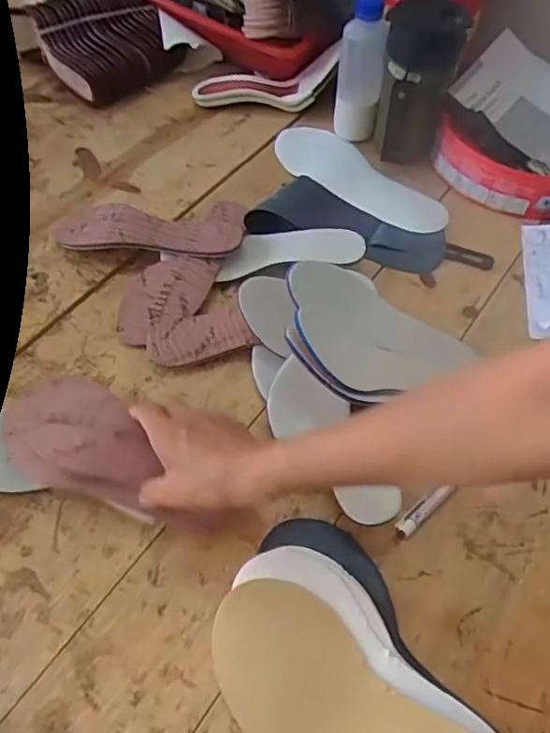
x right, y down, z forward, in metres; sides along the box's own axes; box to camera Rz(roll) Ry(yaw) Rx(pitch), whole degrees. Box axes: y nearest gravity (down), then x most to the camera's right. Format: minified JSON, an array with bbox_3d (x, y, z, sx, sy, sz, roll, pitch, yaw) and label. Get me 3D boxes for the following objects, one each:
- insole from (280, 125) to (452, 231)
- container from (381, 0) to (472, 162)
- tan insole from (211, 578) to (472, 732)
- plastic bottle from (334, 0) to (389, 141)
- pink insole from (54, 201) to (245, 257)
[{"bbox_3d":[0.111,-0.251,0.773,0.254,0.025,0.105,34,62,19],"label":"insole"},{"bbox_3d":[0.174,-0.345,0.713,0.089,0.169,0.091,14,58,7],"label":"container"},{"bbox_3d":[0.051,0.248,0.421,0.229,0.015,0.101,30,62,23],"label":"tan insole"},{"bbox_3d":[0.109,-0.372,0.749,0.059,0.168,0.057,10,57,5],"label":"plastic bottle"},{"bbox_3d":[-0.146,-0.164,0.681,0.216,0.042,0.094,3,57,2],"label":"pink insole"}]

